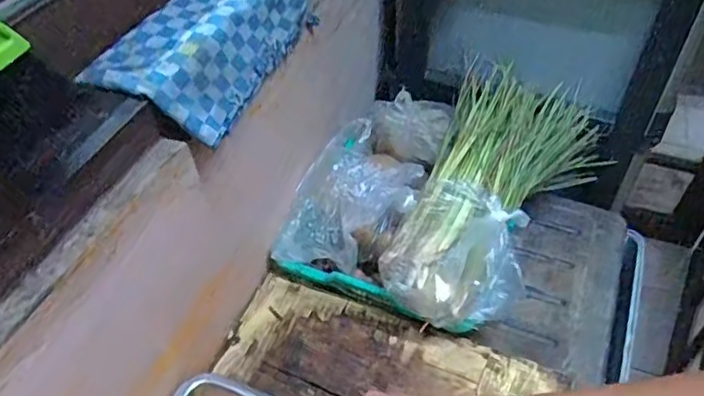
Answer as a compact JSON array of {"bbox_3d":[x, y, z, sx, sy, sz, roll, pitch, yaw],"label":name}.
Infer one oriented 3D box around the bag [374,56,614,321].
[{"bbox_3d":[0.236,-0.006,0.921,0.233,0.116,0.531,17,48,15],"label":"bag"}]

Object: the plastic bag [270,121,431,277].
[{"bbox_3d":[0.008,-0.003,0.897,0.175,0.110,0.231,15,47,14],"label":"plastic bag"}]

